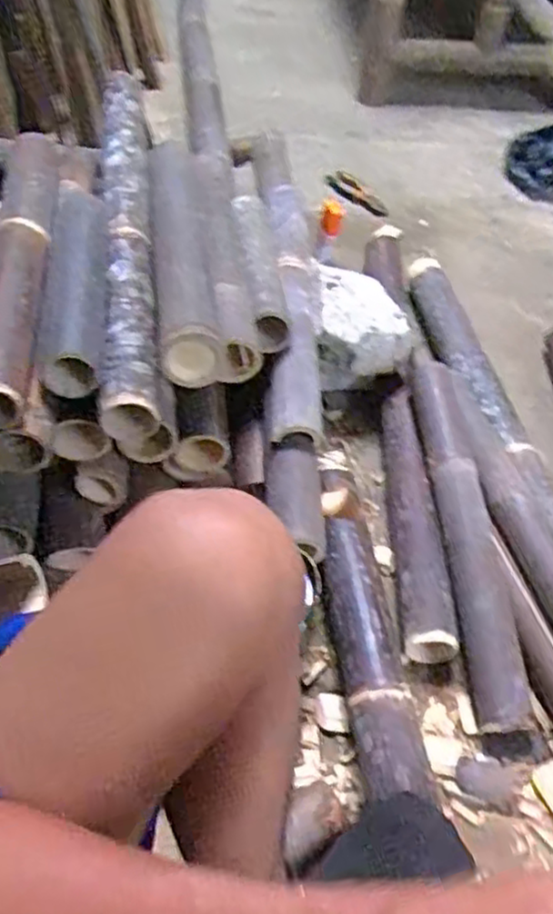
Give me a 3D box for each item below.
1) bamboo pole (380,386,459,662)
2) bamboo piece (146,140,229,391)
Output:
[{"bbox_3d":[0.171,0.071,0.940,0.057,0.055,0.396,2,49,-4],"label":"bamboo pole"},{"bbox_3d":[-0.127,-0.288,0.944,0.084,0.066,0.524,-5,50,-10],"label":"bamboo piece"}]

